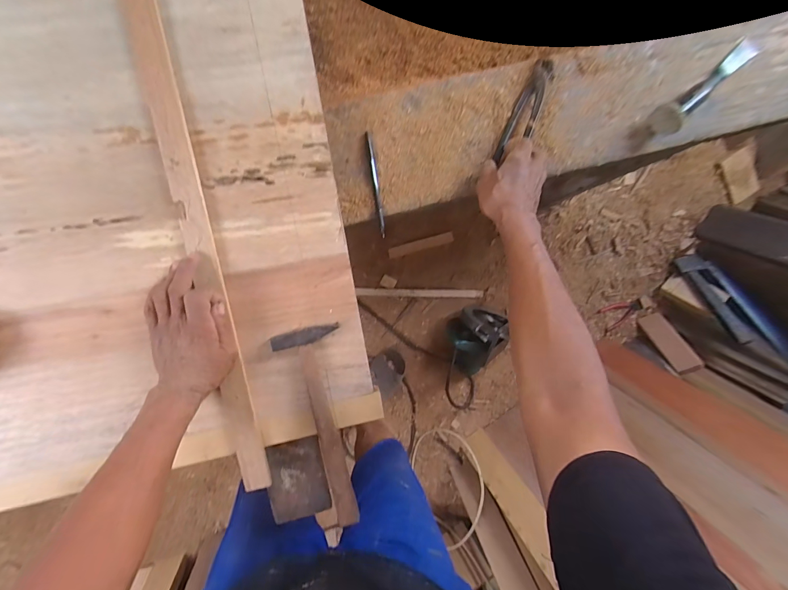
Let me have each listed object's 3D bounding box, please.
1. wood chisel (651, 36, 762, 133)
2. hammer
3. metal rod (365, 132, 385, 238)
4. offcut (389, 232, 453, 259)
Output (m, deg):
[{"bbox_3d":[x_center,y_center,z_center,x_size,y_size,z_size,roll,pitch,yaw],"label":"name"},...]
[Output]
[{"bbox_3d":[0.502,-0.336,0.564,0.232,0.053,0.046,-38,99,-4],"label":"wood chisel"},{"bbox_3d":[-0.087,0.177,0.485,0.078,0.024,0.274,-15,96,-7],"label":"hammer"},{"bbox_3d":[-0.026,-0.163,0.522,0.010,0.011,0.151,-9,98,-6],"label":"metal rod"},{"bbox_3d":[0.090,-0.166,1.180,0.220,0.013,0.036,-17,99,-5],"label":"offcut"}]

